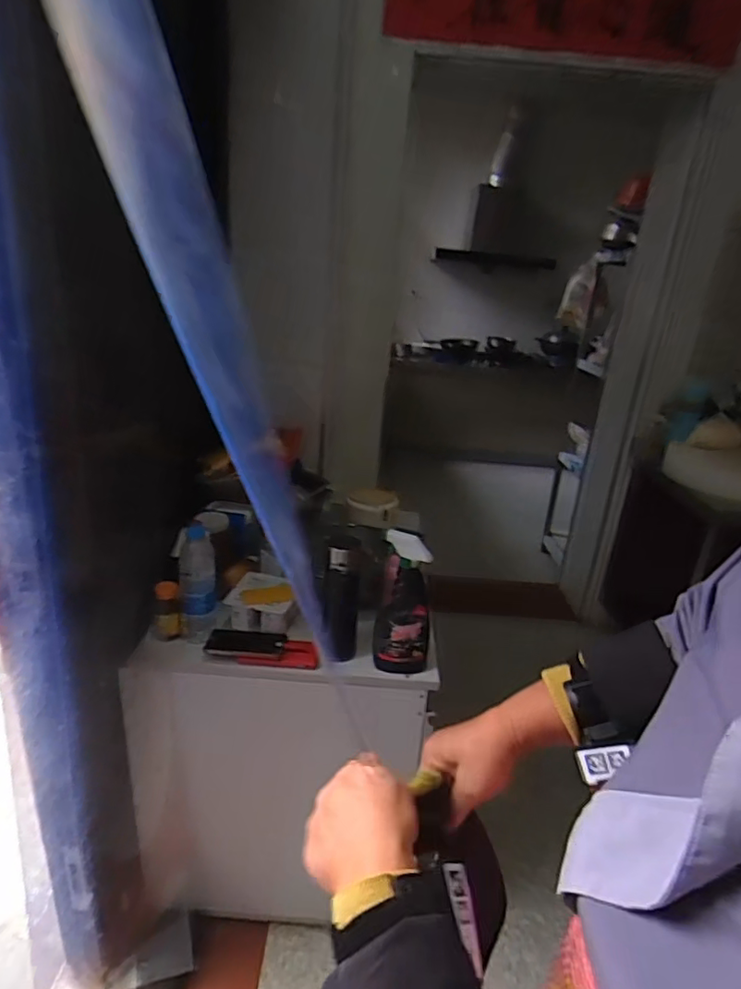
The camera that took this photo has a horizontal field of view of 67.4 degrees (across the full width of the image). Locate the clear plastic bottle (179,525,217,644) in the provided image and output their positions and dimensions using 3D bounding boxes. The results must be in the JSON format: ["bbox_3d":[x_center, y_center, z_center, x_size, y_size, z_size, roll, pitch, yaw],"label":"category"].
[{"bbox_3d":[-0.317,0.165,1.026,0.055,0.192,0.064,18,24,30],"label":"clear plastic bottle"}]

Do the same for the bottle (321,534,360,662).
[{"bbox_3d":[-0.050,0.185,0.980,0.059,0.222,0.055,10,21,10],"label":"bottle"}]

